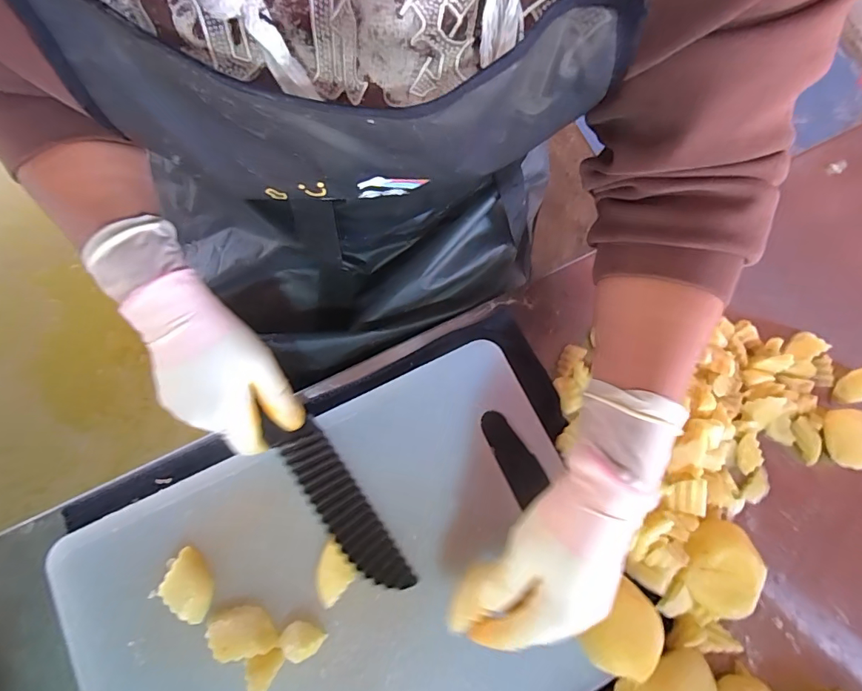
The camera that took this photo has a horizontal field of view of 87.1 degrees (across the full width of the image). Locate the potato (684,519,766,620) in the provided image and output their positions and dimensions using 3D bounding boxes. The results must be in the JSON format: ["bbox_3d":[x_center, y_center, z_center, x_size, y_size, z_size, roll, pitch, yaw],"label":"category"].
[{"bbox_3d":[0.225,0.171,0.354,0.057,0.038,0.065,33,75,7],"label":"potato"}]

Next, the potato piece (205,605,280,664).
[{"bbox_3d":[-0.135,0.206,0.326,0.043,0.019,0.030,-9,77,-5],"label":"potato piece"}]

